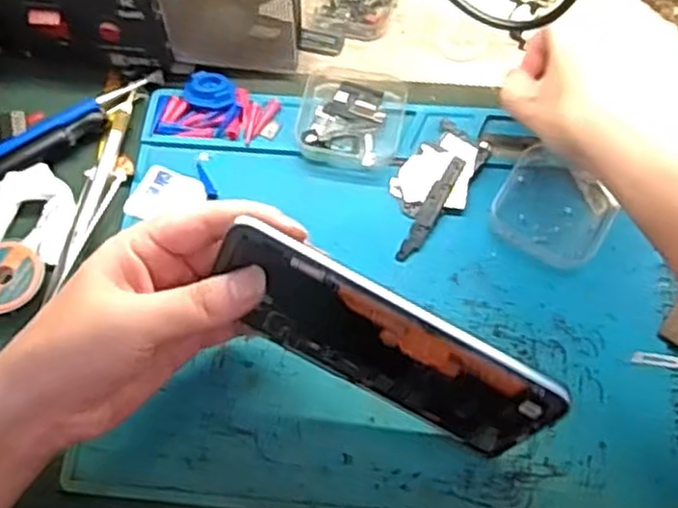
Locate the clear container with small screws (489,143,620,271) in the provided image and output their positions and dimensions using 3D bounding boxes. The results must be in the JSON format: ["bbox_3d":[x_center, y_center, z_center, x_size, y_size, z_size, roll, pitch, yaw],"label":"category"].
[{"bbox_3d":[0.124,-0.025,0.419,0.063,0.012,0.060,28,69,14],"label":"clear container with small screws"}]

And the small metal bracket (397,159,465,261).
[{"bbox_3d":[0.053,-0.026,0.420,0.011,0.004,0.070,29,77,7],"label":"small metal bracket"}]

